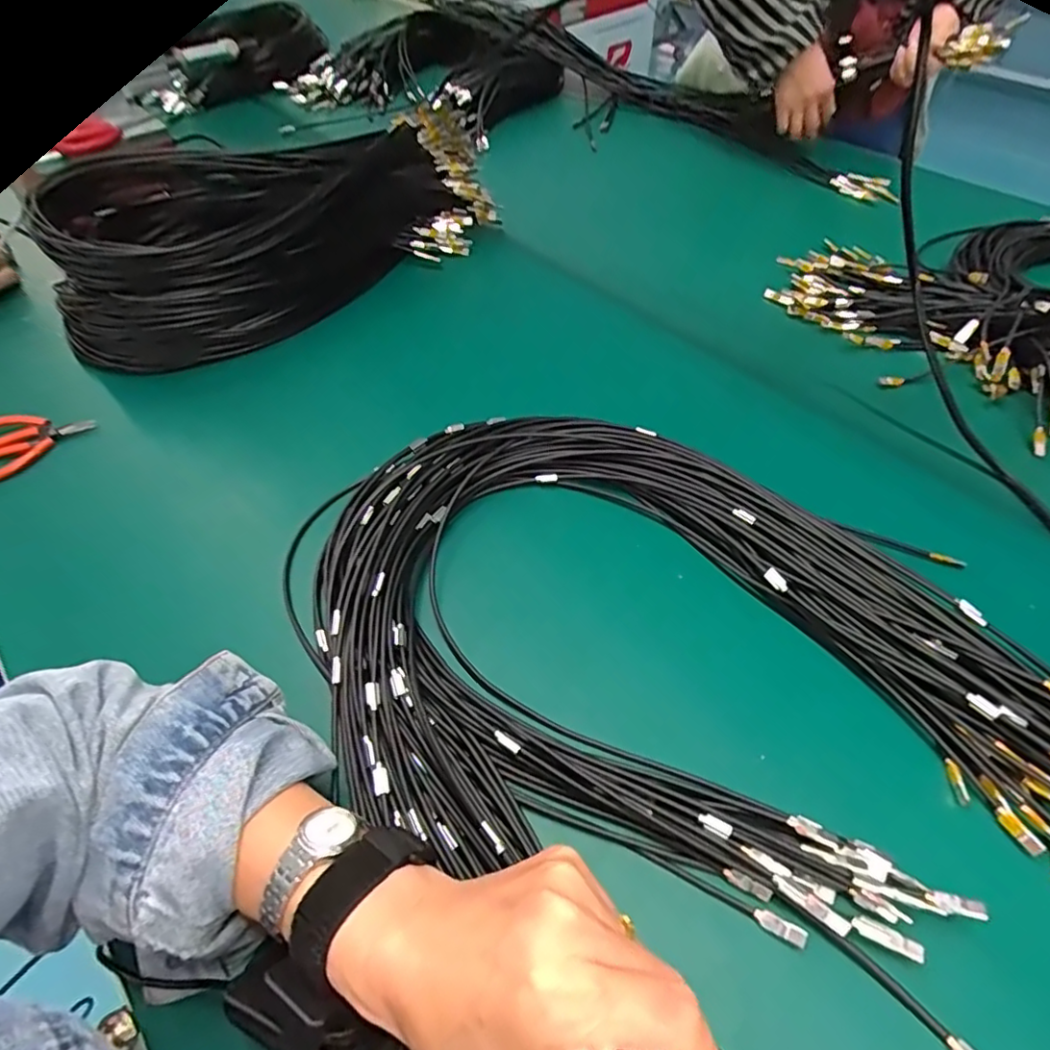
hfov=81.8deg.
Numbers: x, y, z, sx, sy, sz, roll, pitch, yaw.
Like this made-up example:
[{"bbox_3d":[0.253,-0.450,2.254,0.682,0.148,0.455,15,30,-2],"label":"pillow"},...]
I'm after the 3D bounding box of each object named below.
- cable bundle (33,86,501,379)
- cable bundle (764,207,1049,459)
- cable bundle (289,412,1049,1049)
[{"bbox_3d":[-0.256,-0.326,0.675,0.463,0.134,0.184,-37,60,-25],"label":"cable bundle"},{"bbox_3d":[0.512,-0.247,0.623,0.414,0.072,0.403,34,60,25],"label":"cable bundle"},{"bbox_3d":[0.093,0.081,0.388,0.448,0.043,0.447,-17,53,-15],"label":"cable bundle"}]

